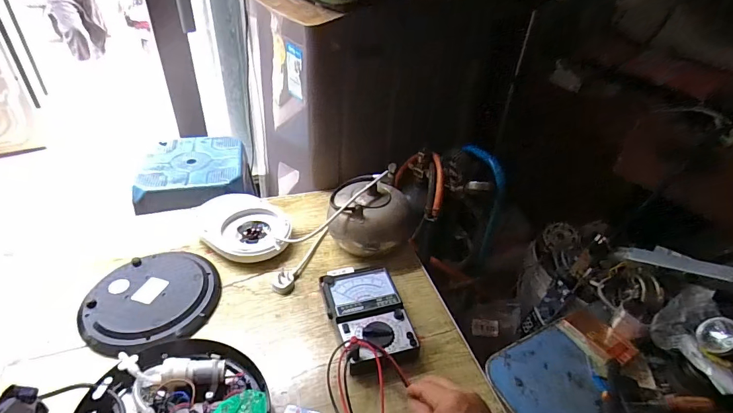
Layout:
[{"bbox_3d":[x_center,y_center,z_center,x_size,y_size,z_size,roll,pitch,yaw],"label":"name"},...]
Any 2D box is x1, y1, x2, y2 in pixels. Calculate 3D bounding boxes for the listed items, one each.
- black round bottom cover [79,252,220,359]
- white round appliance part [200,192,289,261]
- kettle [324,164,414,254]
[{"bbox_3d":[-0.350,0.147,0.663,0.208,0.032,0.215,3,38,-2],"label":"black round bottom cover"},{"bbox_3d":[-0.246,0.043,0.805,0.166,0.043,0.197,-15,42,-23],"label":"white round appliance part"},{"bbox_3d":[0.007,0.006,0.807,0.161,0.115,0.181,2,38,-3],"label":"kettle"}]

